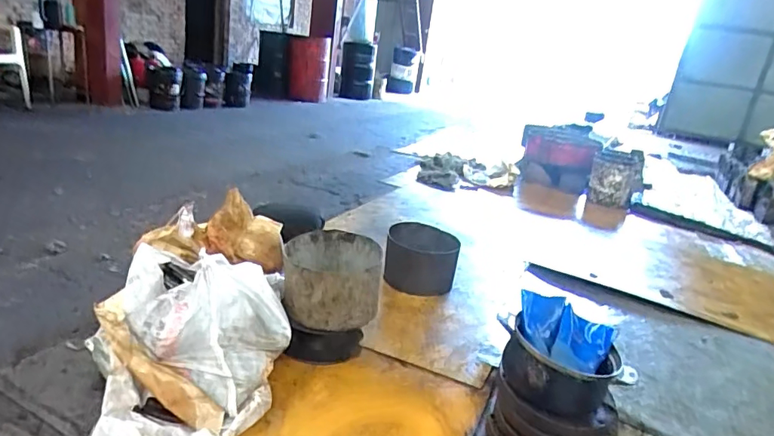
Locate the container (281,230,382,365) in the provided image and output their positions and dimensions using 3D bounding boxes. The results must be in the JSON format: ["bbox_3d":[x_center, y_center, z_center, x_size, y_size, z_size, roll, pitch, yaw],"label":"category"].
[{"bbox_3d":[-0.161,0.227,1.458,0.255,0.290,0.248,5,19,-2],"label":"container"}]

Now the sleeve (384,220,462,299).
[{"bbox_3d":[0.125,0.157,1.891,0.255,0.195,0.249,9,19,0],"label":"sleeve"}]

